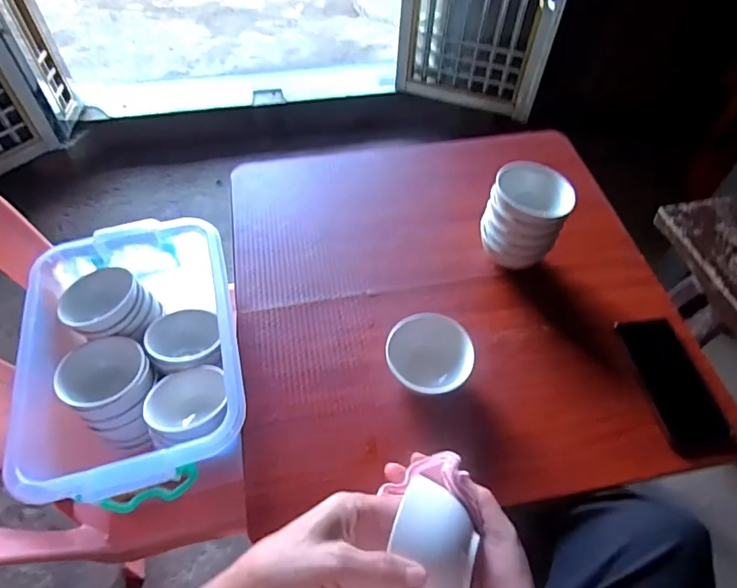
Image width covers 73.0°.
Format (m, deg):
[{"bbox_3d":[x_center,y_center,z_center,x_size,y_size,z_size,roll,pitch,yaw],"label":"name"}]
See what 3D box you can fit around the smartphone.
[{"bbox_3d":[0.371,0.101,0.611,0.072,0.014,0.156,-5,54,-6],"label":"smartphone"}]

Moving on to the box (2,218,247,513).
[{"bbox_3d":[-0.273,0.080,0.612,0.225,0.140,0.337,-12,55,-11],"label":"box"}]

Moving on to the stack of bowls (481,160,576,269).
[{"bbox_3d":[0.205,-0.097,0.661,0.097,0.130,0.087,21,56,13],"label":"stack of bowls"}]

